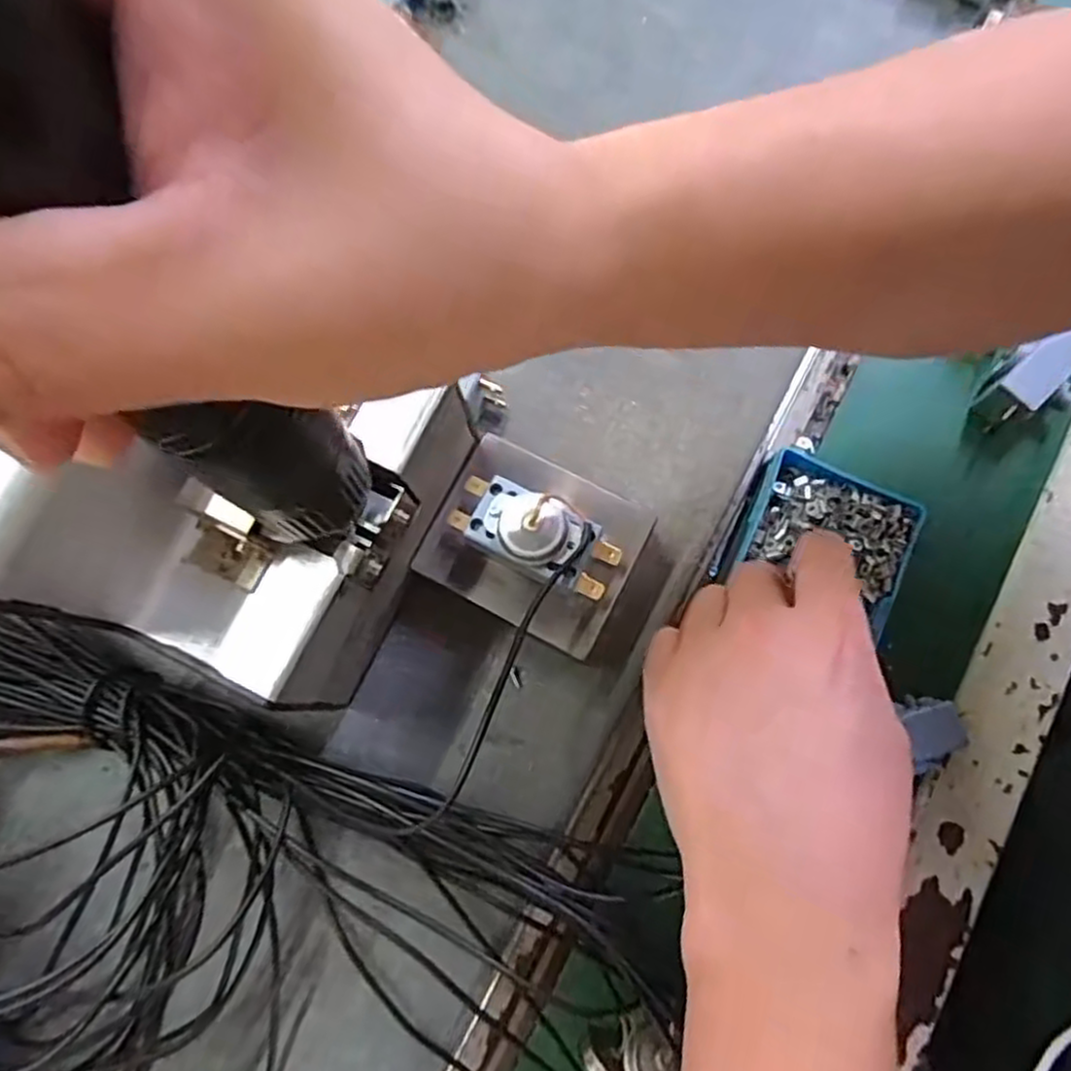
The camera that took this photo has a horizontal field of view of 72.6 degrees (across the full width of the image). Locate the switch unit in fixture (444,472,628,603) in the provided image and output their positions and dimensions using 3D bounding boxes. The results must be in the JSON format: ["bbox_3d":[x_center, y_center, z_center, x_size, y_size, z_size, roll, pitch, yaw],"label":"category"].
[{"bbox_3d":[0.000,-0.001,0.277,0.064,0.020,0.028,29,79,8],"label":"switch unit in fixture"}]

